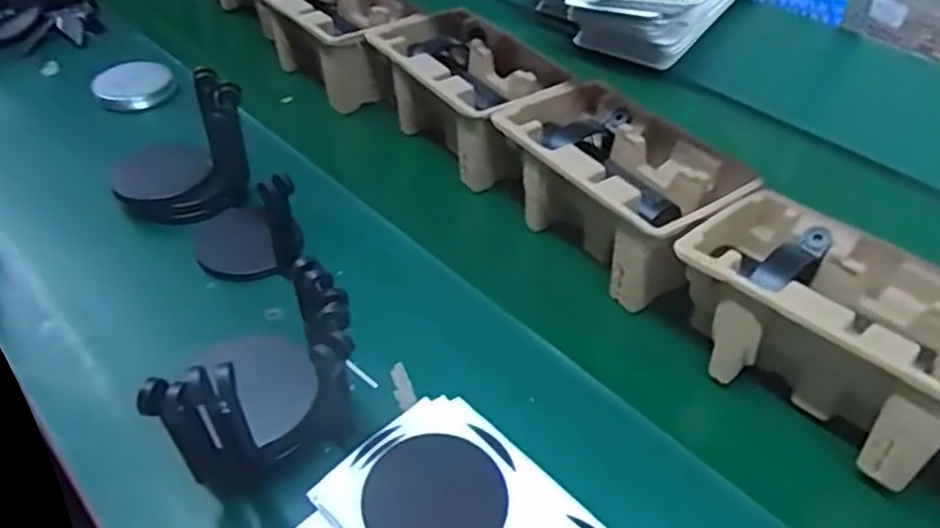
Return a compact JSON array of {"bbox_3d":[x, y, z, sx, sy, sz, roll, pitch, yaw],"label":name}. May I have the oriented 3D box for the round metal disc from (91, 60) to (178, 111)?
[{"bbox_3d":[-0.418,-0.222,0.876,0.088,0.024,0.102,-23,49,-26],"label":"round metal disc"}]

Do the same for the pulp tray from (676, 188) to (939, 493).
[{"bbox_3d":[0.283,0.044,0.558,0.139,0.104,0.226,-32,54,-33],"label":"pulp tray"}]

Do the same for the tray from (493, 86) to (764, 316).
[{"bbox_3d":[0.135,-0.065,0.692,0.141,0.118,0.230,-29,52,-30],"label":"tray"}]

